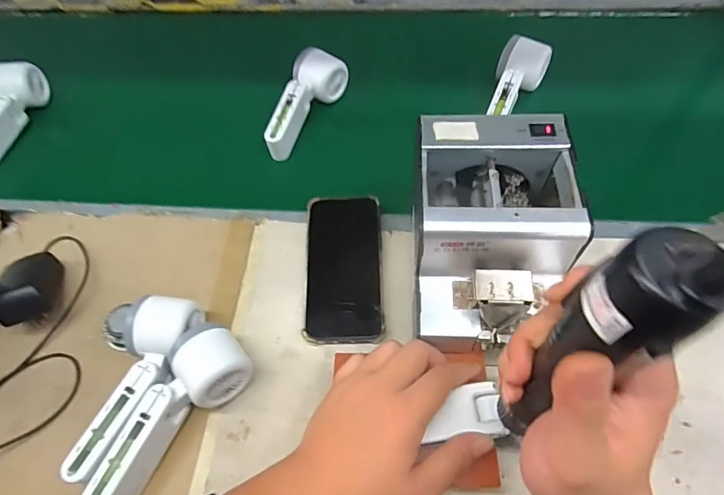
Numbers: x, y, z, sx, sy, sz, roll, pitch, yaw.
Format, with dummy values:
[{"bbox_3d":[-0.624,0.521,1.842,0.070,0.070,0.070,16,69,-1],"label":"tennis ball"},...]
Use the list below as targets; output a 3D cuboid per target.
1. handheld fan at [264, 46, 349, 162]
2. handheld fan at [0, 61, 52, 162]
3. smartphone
[{"bbox_3d":[-0.071,-0.184,0.591,0.063,0.054,0.152,13,58,11],"label":"handheld fan"},{"bbox_3d":[-0.476,-0.177,0.608,0.050,0.067,0.166,0,56,2],"label":"handheld fan"},{"bbox_3d":[-0.018,0.018,0.471,0.077,0.011,0.159,0,66,-1],"label":"smartphone"}]

